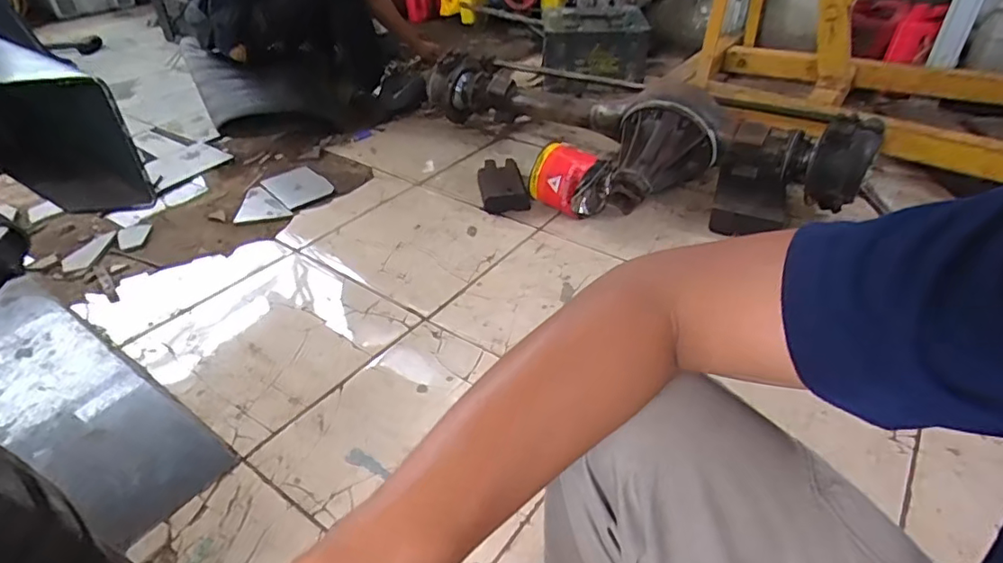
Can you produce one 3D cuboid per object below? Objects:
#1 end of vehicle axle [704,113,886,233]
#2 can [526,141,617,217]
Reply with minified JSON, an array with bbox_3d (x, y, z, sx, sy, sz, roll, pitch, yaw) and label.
[{"bbox_3d":[0.700,-0.266,1.365,0.381,0.247,0.207,-1,37,1],"label":"end of vehicle axle"},{"bbox_3d":[0.166,-0.255,1.477,0.178,0.173,0.193,-31,46,-33],"label":"can"}]

